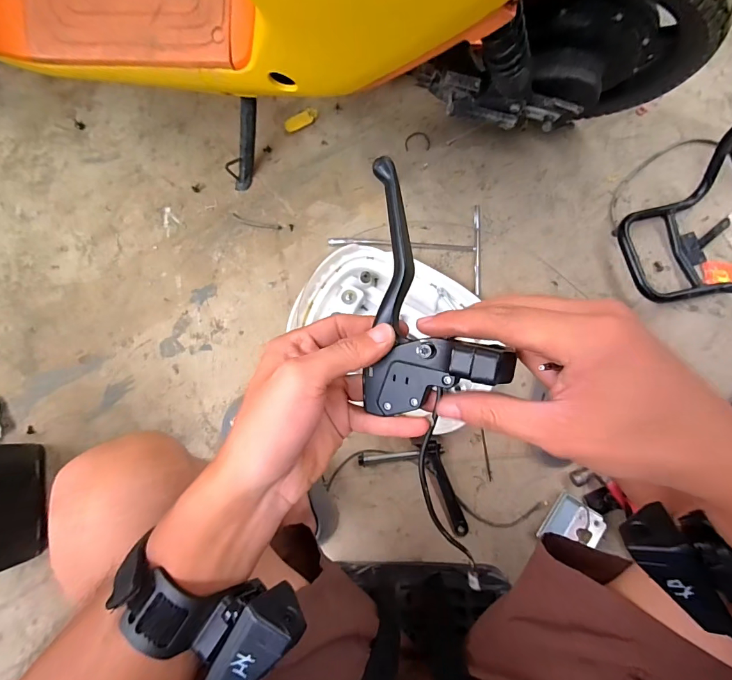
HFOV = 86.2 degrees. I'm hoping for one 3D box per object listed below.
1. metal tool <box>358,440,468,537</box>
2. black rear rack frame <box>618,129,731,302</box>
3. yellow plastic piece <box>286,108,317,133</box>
[{"bbox_3d":[0.102,0.227,0.666,0.212,0.022,0.103,34,83,7],"label":"metal tool"},{"bbox_3d":[0.563,-0.179,0.651,0.220,0.149,0.329,-8,80,1],"label":"black rear rack frame"},{"bbox_3d":[-0.132,-0.451,0.805,0.070,0.021,0.025,-32,81,-3],"label":"yellow plastic piece"}]

